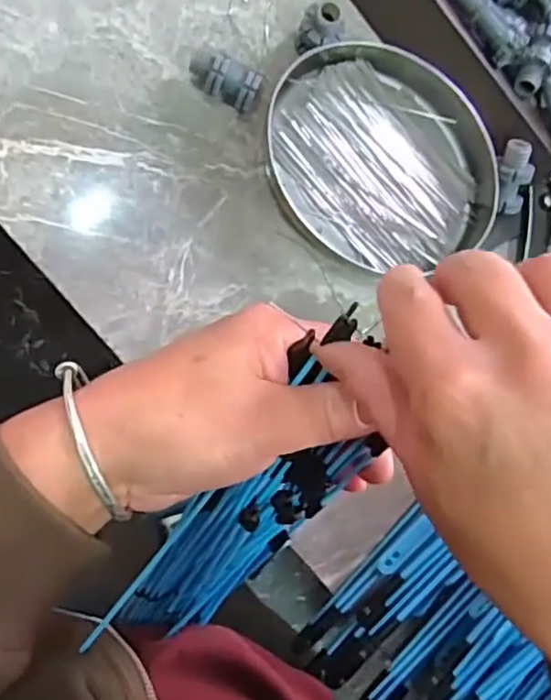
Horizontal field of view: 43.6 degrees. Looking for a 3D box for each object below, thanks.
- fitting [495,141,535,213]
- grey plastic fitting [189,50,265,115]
[{"bbox_3d":[0.134,-0.097,0.387,0.021,0.013,0.040,-3,113,-9],"label":"fitting"},{"bbox_3d":[-0.028,-0.143,0.368,0.038,0.022,0.018,23,85,-9],"label":"grey plastic fitting"}]

